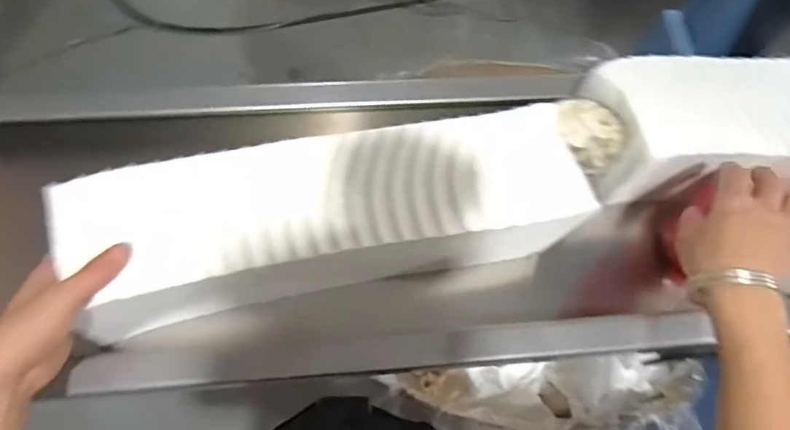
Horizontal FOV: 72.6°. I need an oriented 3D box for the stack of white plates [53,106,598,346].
[{"bbox_3d":[-0.051,0.007,0.494,0.447,0.096,0.137,-10,69,-5],"label":"stack of white plates"}]

